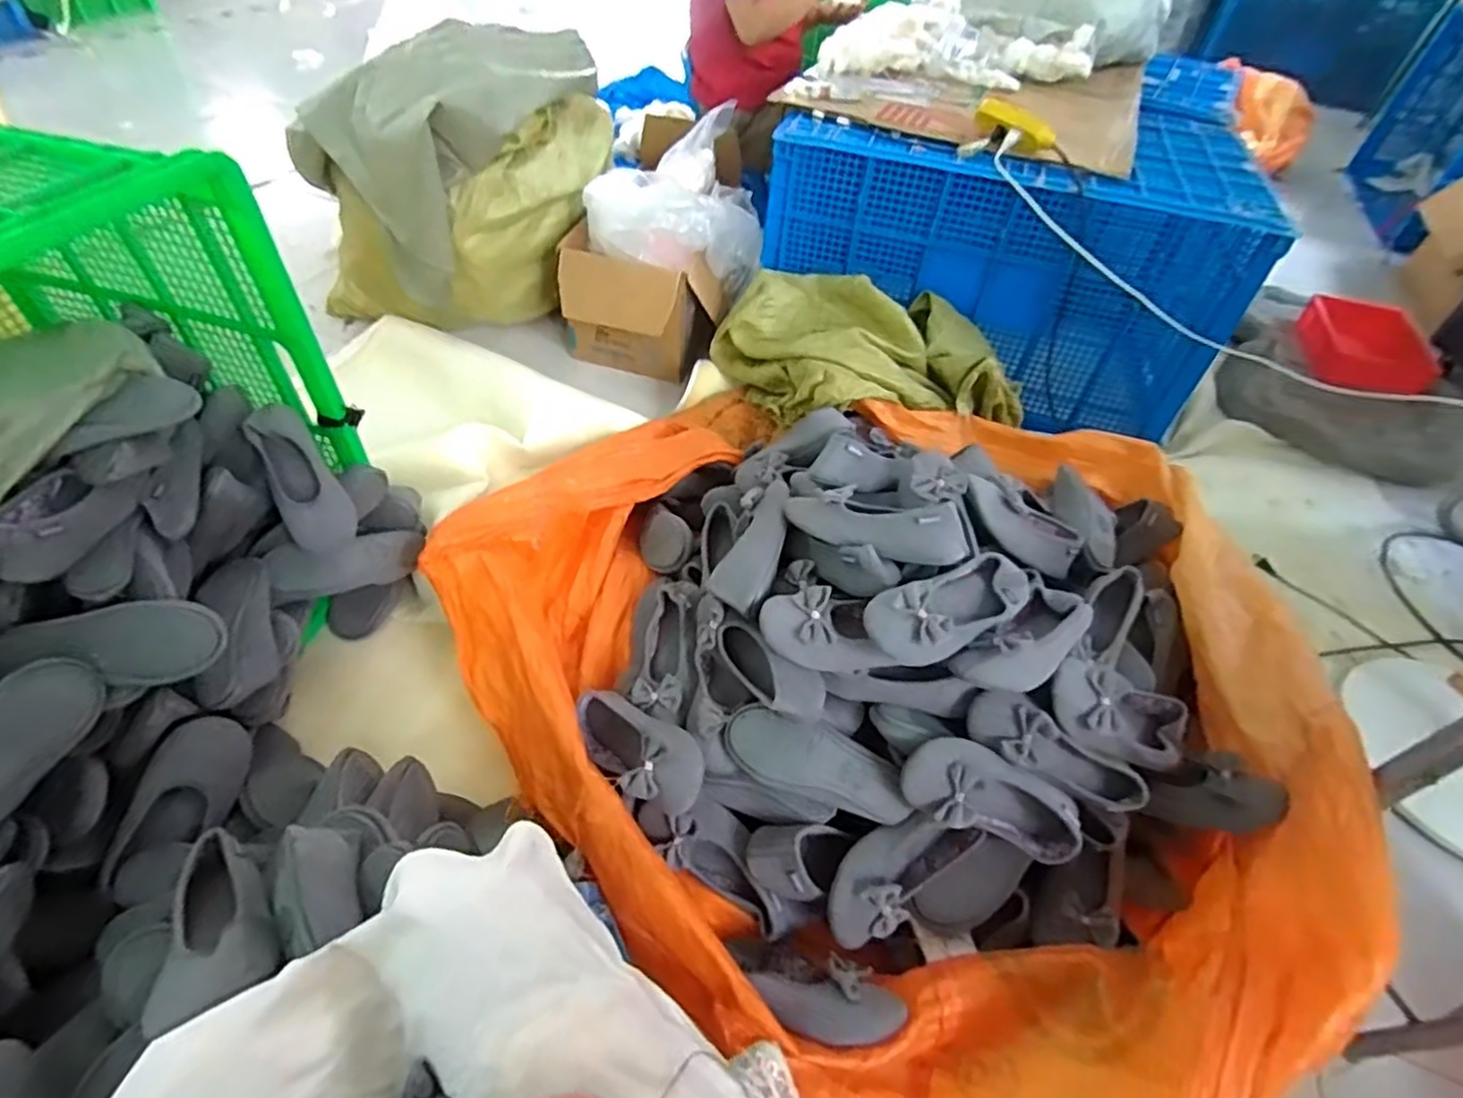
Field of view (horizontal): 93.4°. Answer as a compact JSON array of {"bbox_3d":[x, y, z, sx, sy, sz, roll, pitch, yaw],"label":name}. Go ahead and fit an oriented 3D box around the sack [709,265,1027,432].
[{"bbox_3d":[0.279,-0.402,1.429,0.604,0.203,0.415,1,48,-5],"label":"sack"}]

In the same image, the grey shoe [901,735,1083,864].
[{"bbox_3d":[0.312,0.297,0.815,0.215,0.076,0.077,29,47,-13],"label":"grey shoe"}]

